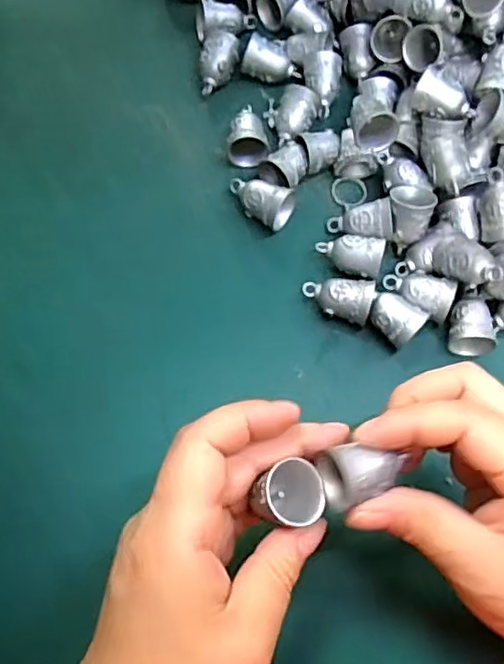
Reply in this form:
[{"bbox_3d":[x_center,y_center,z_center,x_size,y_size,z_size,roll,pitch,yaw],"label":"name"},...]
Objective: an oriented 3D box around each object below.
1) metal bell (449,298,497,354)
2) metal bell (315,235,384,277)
[{"bbox_3d":[0.118,-0.003,0.329,0.021,0.020,0.029,3,72,-2],"label":"metal bell"},{"bbox_3d":[0.054,-0.043,0.338,0.035,0.021,0.022,13,72,2],"label":"metal bell"}]

